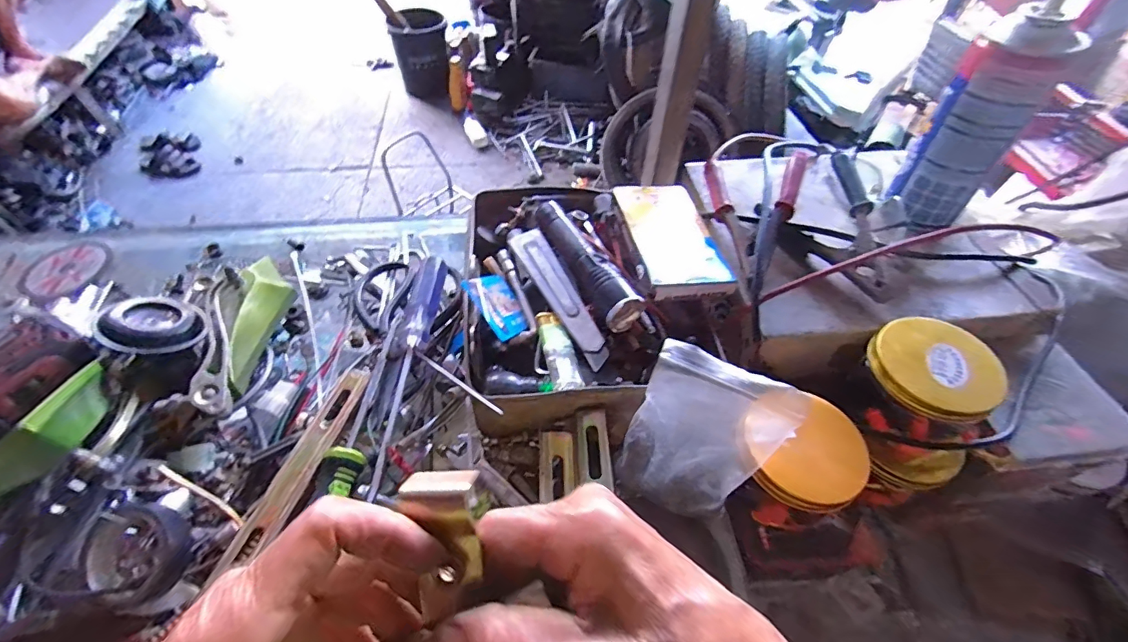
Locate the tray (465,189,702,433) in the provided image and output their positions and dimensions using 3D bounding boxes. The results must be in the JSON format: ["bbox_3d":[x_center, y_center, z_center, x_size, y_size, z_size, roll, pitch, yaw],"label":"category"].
[{"bbox_3d":[0.000,-0.037,0.429,0.179,0.058,0.252,-7,53,-8],"label":"tray"}]

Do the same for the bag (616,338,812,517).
[{"bbox_3d":[0.094,0.079,0.326,0.094,0.108,0.018,23,10,6],"label":"bag"}]

